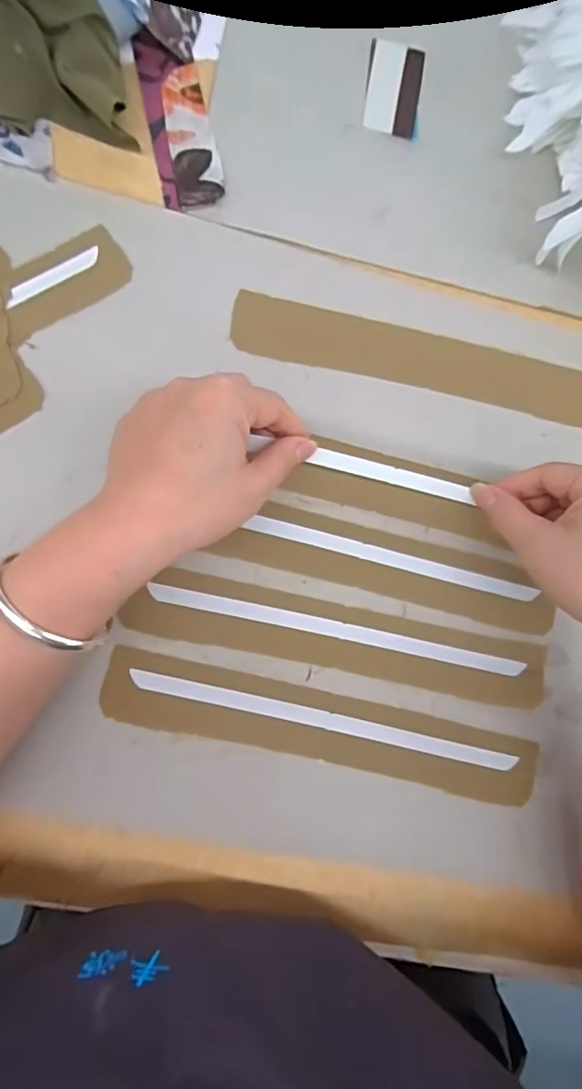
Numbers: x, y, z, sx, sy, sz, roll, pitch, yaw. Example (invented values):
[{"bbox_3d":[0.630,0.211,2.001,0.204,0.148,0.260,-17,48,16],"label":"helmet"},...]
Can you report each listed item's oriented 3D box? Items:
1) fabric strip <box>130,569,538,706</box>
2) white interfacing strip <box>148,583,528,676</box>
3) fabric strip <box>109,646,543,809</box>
[{"bbox_3d":[0.034,0.057,0.335,0.252,0.007,0.040,13,81,-7],"label":"fabric strip"},{"bbox_3d":[0.031,0.053,0.334,0.230,0.005,0.010,13,83,-6],"label":"white interfacing strip"},{"bbox_3d":[0.022,0.109,0.327,0.259,0.006,0.039,14,83,-6],"label":"fabric strip"}]

